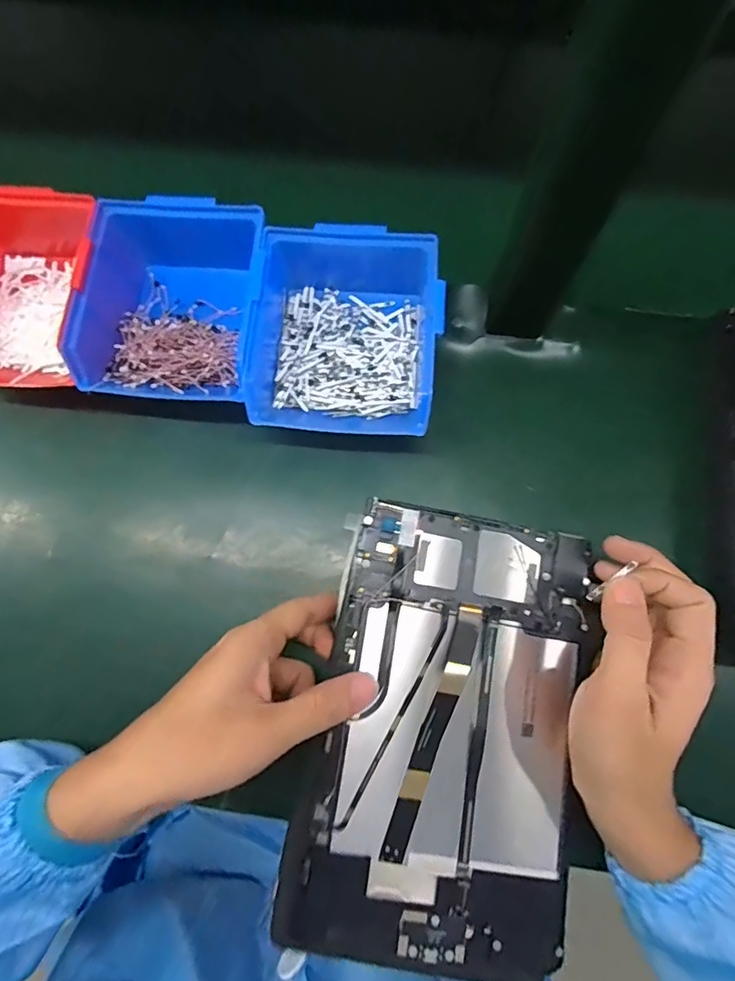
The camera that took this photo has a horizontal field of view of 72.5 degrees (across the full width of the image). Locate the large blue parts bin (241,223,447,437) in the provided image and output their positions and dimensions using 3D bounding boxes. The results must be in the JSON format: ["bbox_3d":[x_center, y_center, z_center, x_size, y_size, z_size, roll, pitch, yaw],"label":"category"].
[{"bbox_3d":[-0.016,-0.116,0.359,0.133,0.064,0.150,0,76,1],"label":"large blue parts bin"}]

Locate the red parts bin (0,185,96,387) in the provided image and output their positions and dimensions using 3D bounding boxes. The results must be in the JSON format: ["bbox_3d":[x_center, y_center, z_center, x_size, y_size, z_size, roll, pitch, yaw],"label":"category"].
[{"bbox_3d":[-0.249,-0.161,0.377,0.118,0.070,0.175,7,76,3],"label":"red parts bin"}]

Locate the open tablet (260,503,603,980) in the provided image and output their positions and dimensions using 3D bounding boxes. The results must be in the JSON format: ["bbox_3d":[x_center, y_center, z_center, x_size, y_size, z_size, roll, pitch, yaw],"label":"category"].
[{"bbox_3d":[0.050,0.134,0.294,0.152,0.009,0.236,12,77,-4],"label":"open tablet"}]

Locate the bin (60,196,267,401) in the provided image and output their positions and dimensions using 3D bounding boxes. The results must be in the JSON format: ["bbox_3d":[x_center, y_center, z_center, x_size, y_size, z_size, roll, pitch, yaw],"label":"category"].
[{"bbox_3d":[-0.134,-0.138,0.362,0.118,0.063,0.151,10,76,4],"label":"bin"}]

